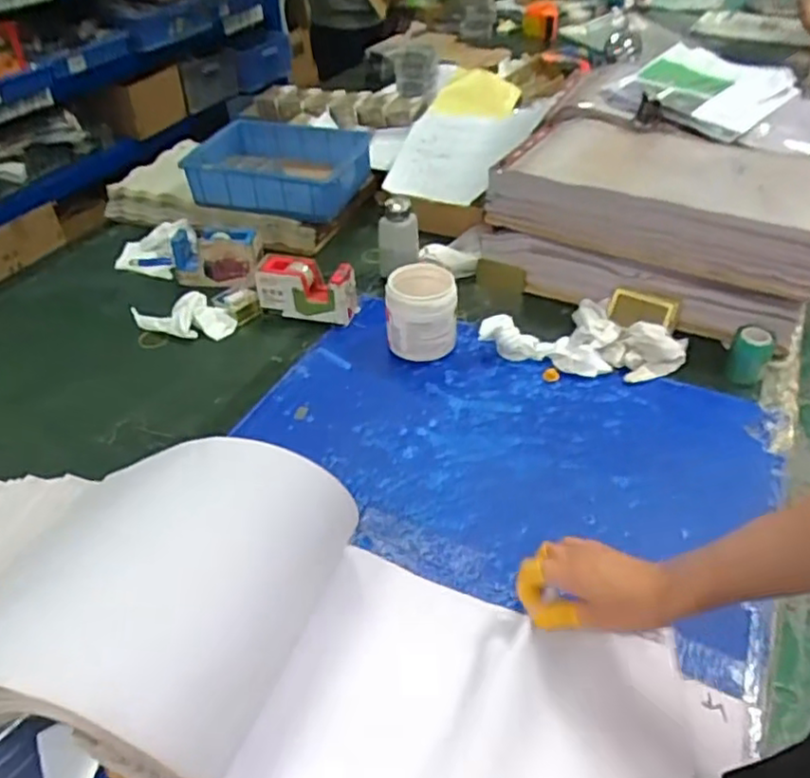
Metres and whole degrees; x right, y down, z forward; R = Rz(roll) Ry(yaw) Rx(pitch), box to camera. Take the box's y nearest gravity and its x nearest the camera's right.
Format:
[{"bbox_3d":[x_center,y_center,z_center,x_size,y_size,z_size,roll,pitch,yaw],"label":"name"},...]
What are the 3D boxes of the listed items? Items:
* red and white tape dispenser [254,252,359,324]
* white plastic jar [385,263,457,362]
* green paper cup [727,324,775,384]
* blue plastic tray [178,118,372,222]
[{"bbox_3d":[-0.148,-0.150,1.015,0.147,0.087,0.049,10,43,10],"label":"red and white tape dispenser"},{"bbox_3d":[0.023,-0.103,0.932,0.096,0.107,0.086,1,42,1],"label":"white plastic jar"},{"bbox_3d":[0.459,-0.047,0.892,0.048,0.066,0.047,0,42,0],"label":"green paper cup"},{"bbox_3d":[-0.221,-0.387,1.180,0.292,0.109,0.206,3,41,5],"label":"blue plastic tray"}]

